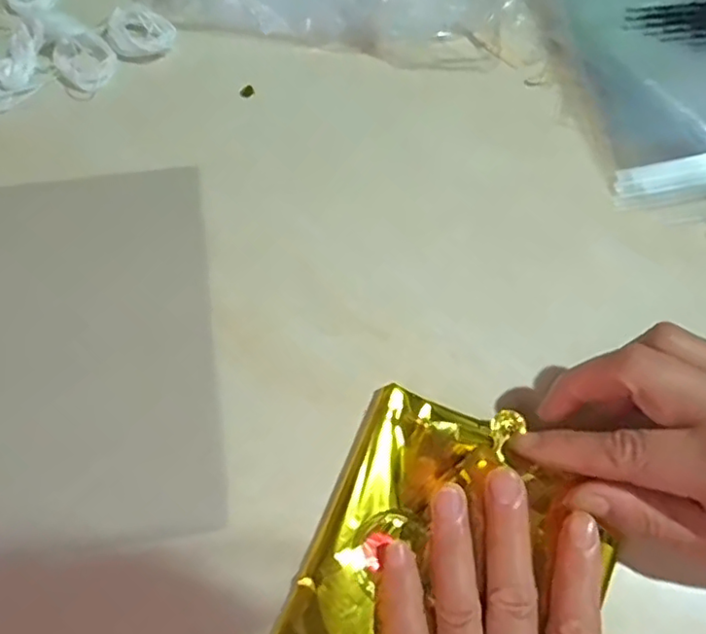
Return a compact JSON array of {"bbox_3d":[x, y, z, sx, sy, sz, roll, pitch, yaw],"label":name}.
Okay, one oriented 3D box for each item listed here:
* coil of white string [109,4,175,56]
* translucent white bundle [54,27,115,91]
[{"bbox_3d":[-0.128,-0.173,0.361,0.035,0.011,0.034,0,66,-1],"label":"coil of white string"},{"bbox_3d":[-0.158,-0.152,0.352,0.031,0.013,0.040,-28,69,-12],"label":"translucent white bundle"}]

